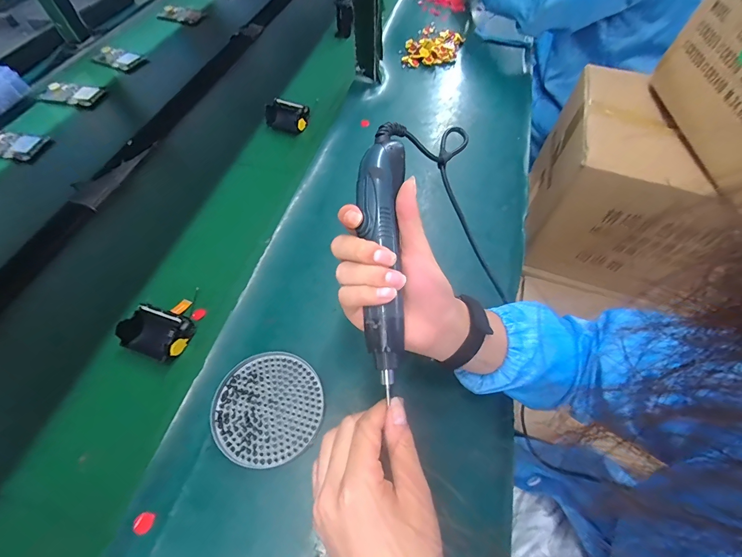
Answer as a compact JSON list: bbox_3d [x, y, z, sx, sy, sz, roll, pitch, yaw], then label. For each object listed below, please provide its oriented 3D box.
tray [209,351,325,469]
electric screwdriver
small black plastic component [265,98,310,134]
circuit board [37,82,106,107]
[{"bbox_3d":[-0.110,0.138,0.364,0.114,0.011,0.112,0,59,-1],"label":"tray"},{"bbox_3d":[0.011,-0.031,0.284,0.038,0.036,0.228,0,80,-1],"label":"electric screwdriver"},{"bbox_3d":[-0.158,-0.300,0.621,0.082,0.036,0.050,14,60,7],"label":"small black plastic component"},{"bbox_3d":[-0.601,-0.369,0.666,0.123,0.013,0.059,10,59,6],"label":"circuit board"}]

